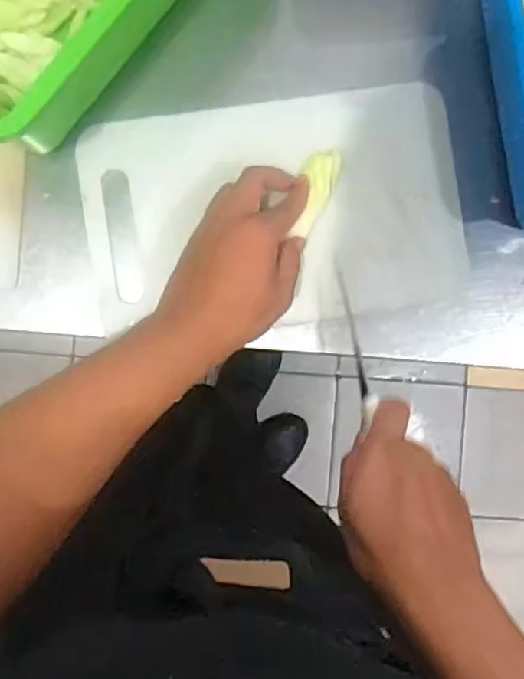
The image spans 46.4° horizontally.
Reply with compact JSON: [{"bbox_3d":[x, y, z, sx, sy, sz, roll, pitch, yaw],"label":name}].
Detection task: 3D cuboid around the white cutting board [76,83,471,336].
[{"bbox_3d":[0.013,-0.109,0.528,0.322,0.022,0.188,-8,93,-1],"label":"white cutting board"}]

